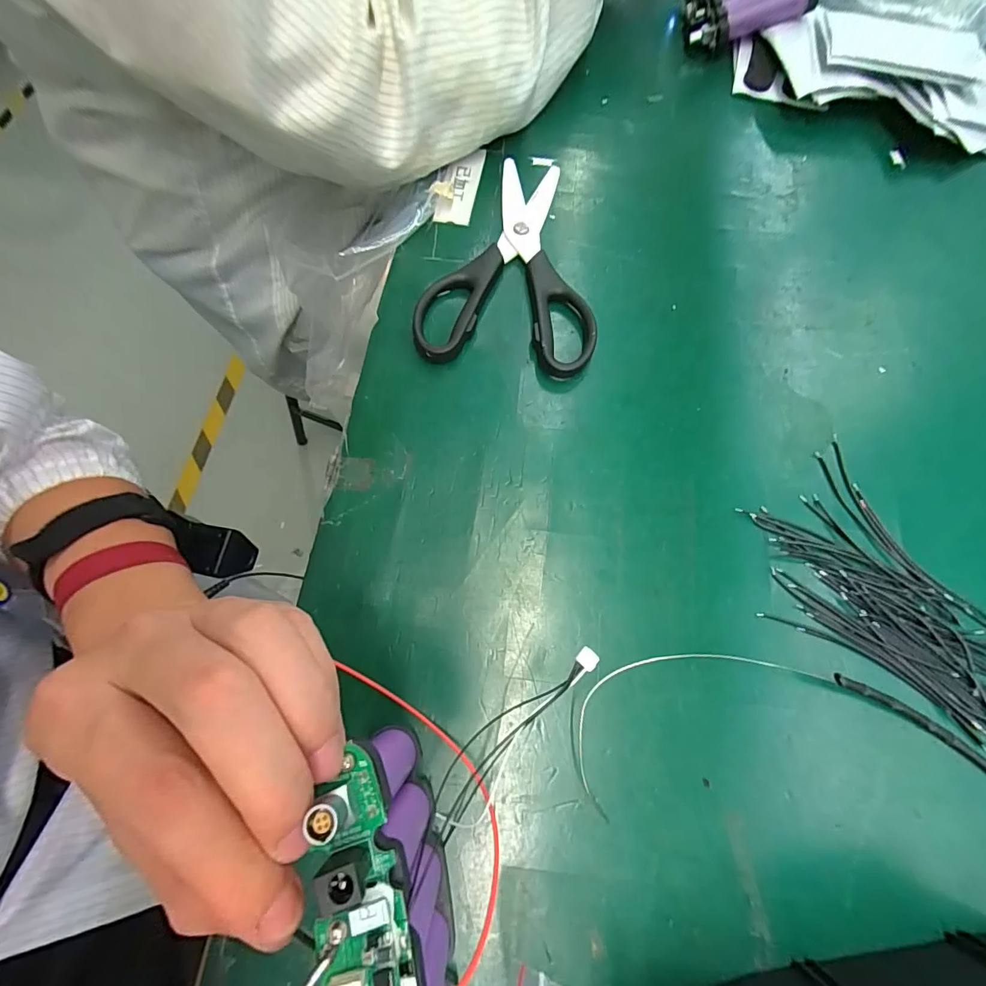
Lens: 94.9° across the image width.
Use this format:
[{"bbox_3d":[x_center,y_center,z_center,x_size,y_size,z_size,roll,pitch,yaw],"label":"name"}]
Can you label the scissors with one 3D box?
[{"bbox_3d":[0.014,-0.157,0.302,0.108,0.016,0.177,7,70,0],"label":"scissors"}]

